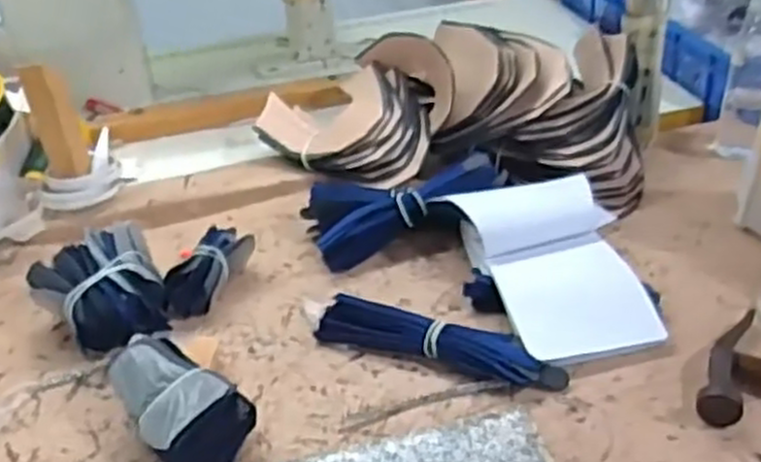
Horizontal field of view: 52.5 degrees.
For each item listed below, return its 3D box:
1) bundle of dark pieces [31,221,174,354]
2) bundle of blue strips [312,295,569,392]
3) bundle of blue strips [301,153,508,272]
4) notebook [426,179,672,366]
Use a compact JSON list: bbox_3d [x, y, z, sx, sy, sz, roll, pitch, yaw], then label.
[{"bbox_3d":[-0.264,0.055,0.736,0.111,0.067,0.105,-26,41,-27],"label":"bundle of dark pieces"},{"bbox_3d":[0.051,0.099,0.684,0.220,0.031,0.039,11,39,20],"label":"bundle of blue strips"},{"bbox_3d":[0.025,-0.022,0.820,0.218,0.065,0.094,-16,35,6],"label":"bundle of blue strips"},{"bbox_3d":[0.171,0.030,0.734,0.152,0.069,0.208,-15,37,-14],"label":"notebook"}]

